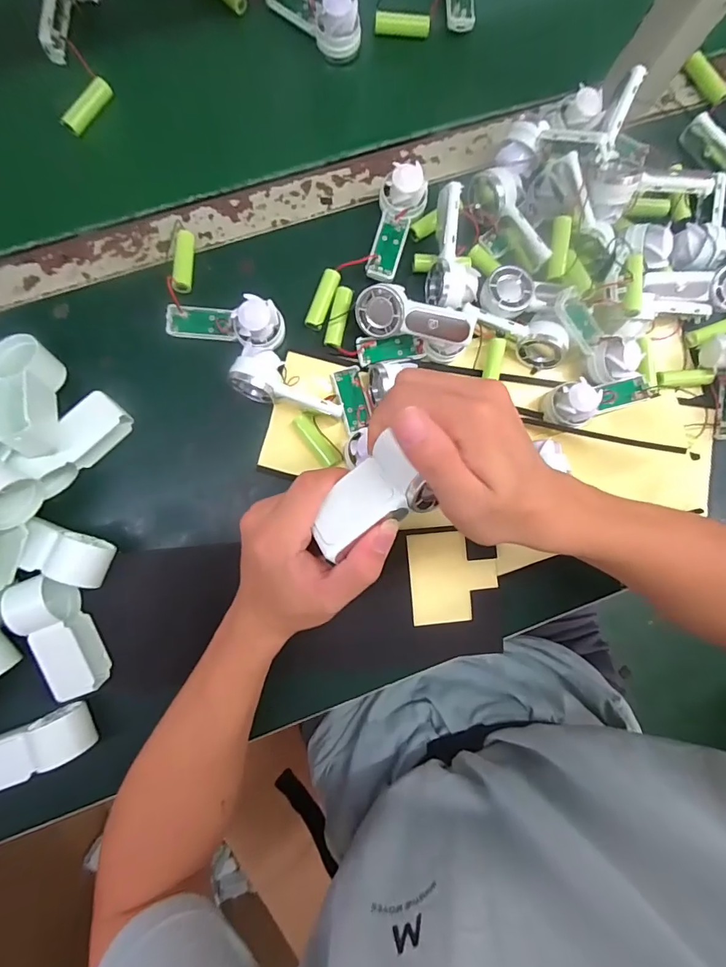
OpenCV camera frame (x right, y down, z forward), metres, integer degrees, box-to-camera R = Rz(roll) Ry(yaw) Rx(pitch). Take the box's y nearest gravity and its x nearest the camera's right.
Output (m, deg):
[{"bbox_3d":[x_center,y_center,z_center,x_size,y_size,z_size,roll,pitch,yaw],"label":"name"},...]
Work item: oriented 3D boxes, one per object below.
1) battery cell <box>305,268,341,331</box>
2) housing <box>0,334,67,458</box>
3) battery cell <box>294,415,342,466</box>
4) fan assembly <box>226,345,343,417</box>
[{"bbox_3d":[-0.034,-0.155,0.375,0.016,0.013,0.052,20,87,-3],"label":"battery cell"},{"bbox_3d":[-0.252,-0.065,0.327,0.035,0.038,0.089,-12,74,-4],"label":"housing"},{"bbox_3d":[-0.038,-0.036,0.366,0.016,0.014,0.050,-35,91,-4],"label":"battery cell"},{"bbox_3d":[-0.058,-0.079,0.356,0.089,0.033,0.037,19,87,-3],"label":"fan assembly"}]

